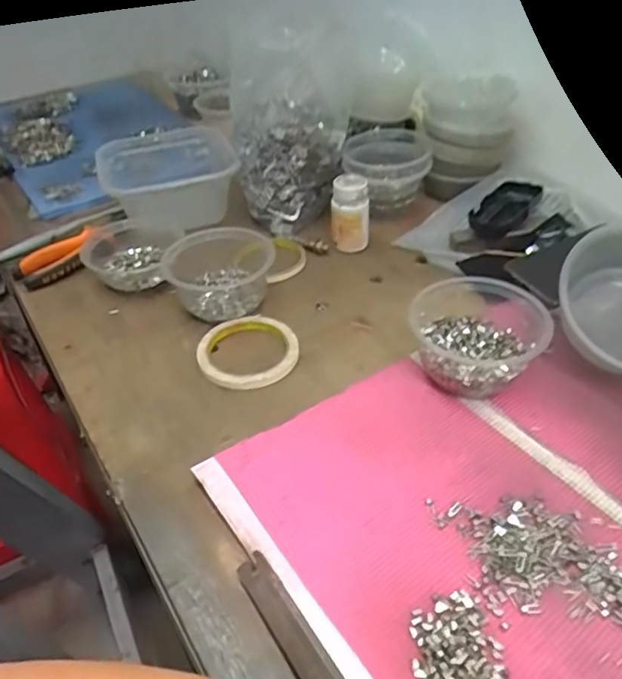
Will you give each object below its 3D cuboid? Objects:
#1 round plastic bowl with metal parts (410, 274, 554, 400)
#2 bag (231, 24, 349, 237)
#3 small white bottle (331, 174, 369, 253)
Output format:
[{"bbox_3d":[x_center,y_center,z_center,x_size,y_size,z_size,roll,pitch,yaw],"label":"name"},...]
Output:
[{"bbox_3d":[0.149,-0.003,0.520,0.108,0.065,0.099,-2,40,1],"label":"round plastic bowl with metal parts"},{"bbox_3d":[-0.027,-0.257,0.726,0.129,0.221,0.113,-7,41,-5],"label":"bag"},{"bbox_3d":[0.045,-0.148,0.702,0.047,0.082,0.040,0,40,3],"label":"small white bottle"}]

